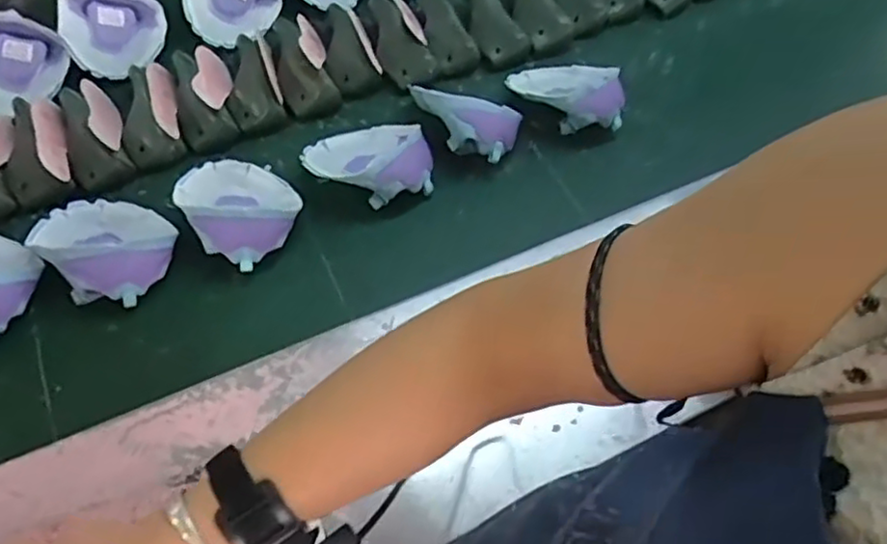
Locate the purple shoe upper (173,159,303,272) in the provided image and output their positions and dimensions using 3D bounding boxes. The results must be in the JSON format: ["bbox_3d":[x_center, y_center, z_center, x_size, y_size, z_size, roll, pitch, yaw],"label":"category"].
[{"bbox_3d":[-0.239,-0.088,0.793,0.130,0.055,0.167,-33,65,-23],"label":"purple shoe upper"}]

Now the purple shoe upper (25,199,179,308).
[{"bbox_3d":[-0.380,-0.040,0.753,0.166,0.058,0.130,37,62,19],"label":"purple shoe upper"}]

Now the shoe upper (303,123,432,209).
[{"bbox_3d":[-0.092,-0.132,0.855,0.154,0.060,0.141,-18,34,-8],"label":"shoe upper"}]

